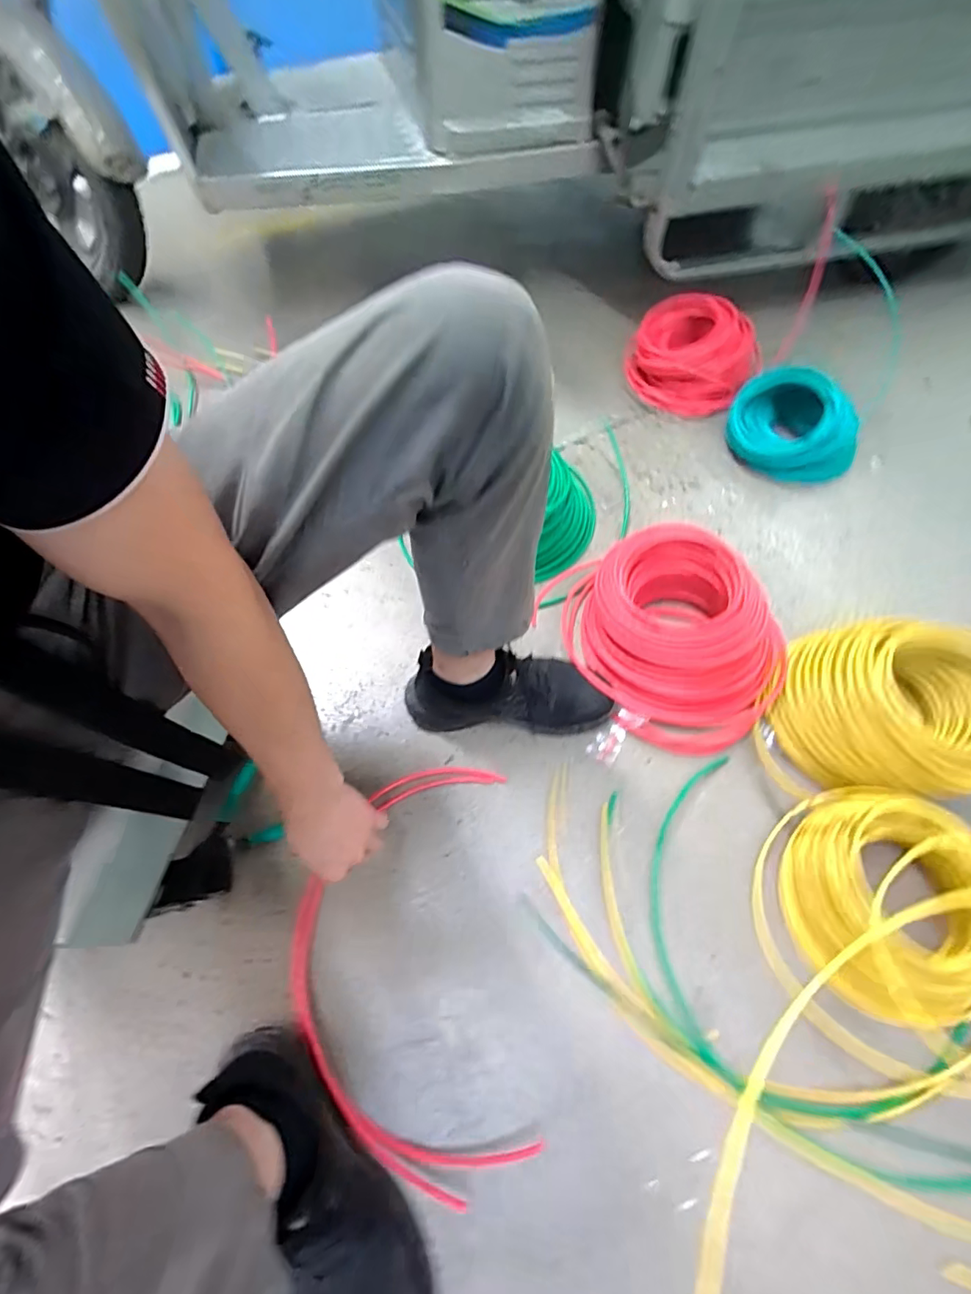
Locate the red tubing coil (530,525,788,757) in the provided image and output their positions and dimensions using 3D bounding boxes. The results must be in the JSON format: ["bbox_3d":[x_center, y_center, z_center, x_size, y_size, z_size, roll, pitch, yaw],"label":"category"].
[{"bbox_3d":[0.254,-0.021,0.719,0.254,0.122,0.314,-27,64,-13],"label":"red tubing coil"}]

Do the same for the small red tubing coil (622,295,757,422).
[{"bbox_3d":[0.409,-0.571,1.026,0.248,0.123,0.209,10,62,7],"label":"small red tubing coil"}]

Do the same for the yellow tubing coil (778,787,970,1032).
[{"bbox_3d":[0.439,0.268,0.562,0.189,0.099,0.214,26,65,15],"label":"yellow tubing coil"}]

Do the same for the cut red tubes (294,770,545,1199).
[{"bbox_3d":[-0.091,0.337,0.579,0.253,0.029,0.402,-5,61,-1],"label":"cut red tubes"}]

